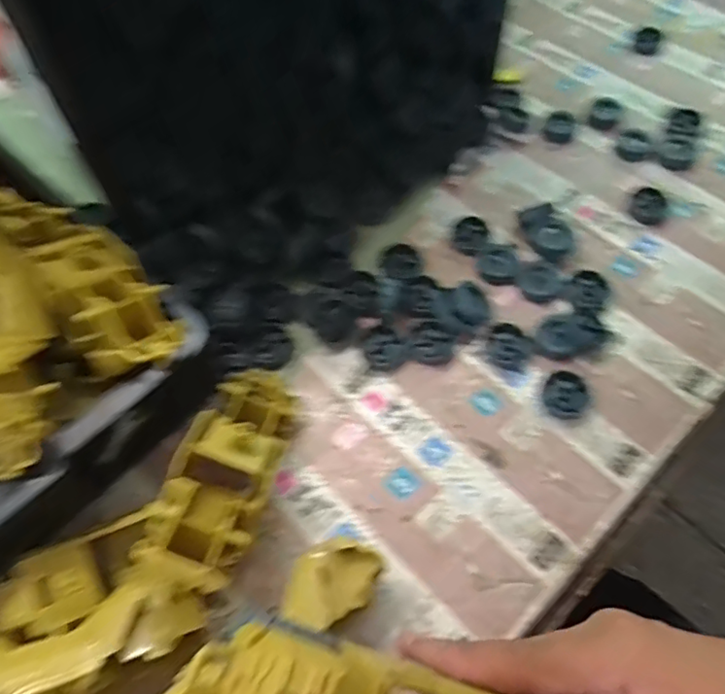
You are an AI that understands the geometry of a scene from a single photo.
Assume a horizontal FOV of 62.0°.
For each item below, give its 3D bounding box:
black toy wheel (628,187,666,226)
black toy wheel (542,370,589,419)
[{"bbox_3d":[0.254,-0.125,0.537,0.030,0.013,0.033,0,61,1],"label":"black toy wheel"},{"bbox_3d":[0.157,0.035,0.468,0.032,0.009,0.039,5,62,4],"label":"black toy wheel"}]

